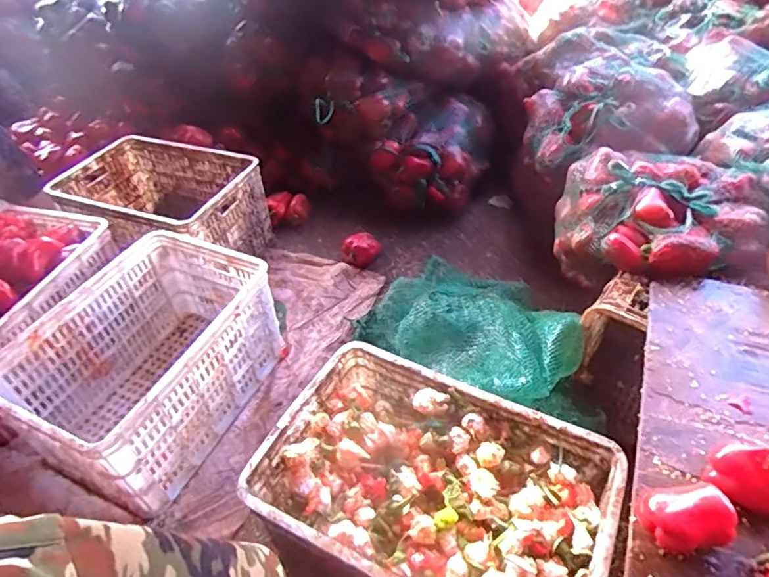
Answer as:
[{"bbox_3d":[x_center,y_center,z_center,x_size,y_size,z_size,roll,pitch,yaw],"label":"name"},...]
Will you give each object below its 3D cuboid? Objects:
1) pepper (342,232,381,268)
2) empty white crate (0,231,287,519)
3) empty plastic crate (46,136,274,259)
[{"bbox_3d":[-0.068,-0.116,1.540,0.117,0.089,0.099,-7,44,-4],"label":"pepper"},{"bbox_3d":[-0.506,0.148,1.115,0.359,0.276,0.517,18,47,20],"label":"empty white crate"},{"bbox_3d":[-0.684,-0.231,1.528,0.586,0.285,0.380,15,47,18],"label":"empty plastic crate"}]

